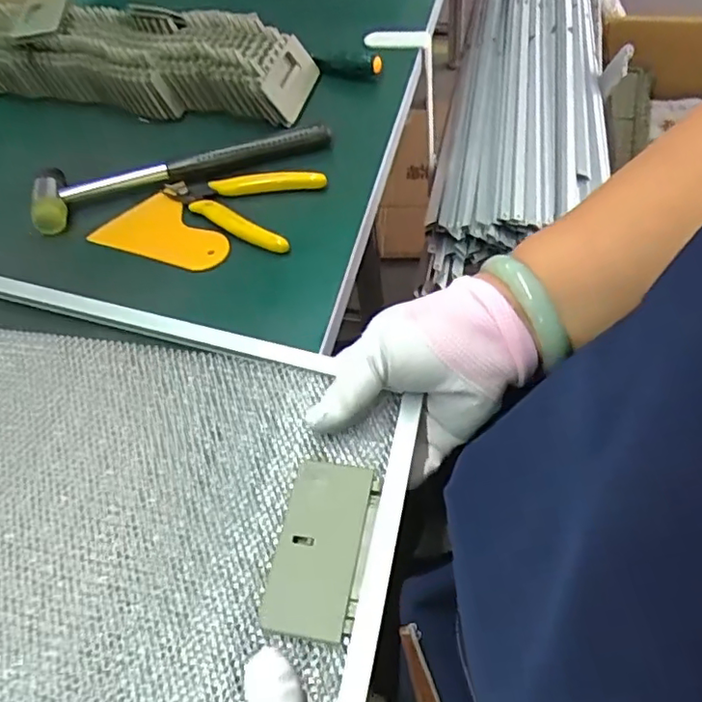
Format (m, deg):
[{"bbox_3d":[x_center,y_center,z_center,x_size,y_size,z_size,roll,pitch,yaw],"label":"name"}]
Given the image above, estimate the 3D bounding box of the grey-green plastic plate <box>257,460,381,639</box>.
[{"bbox_3d":[-0.014,0.096,0.300,0.044,0.008,0.084,7,55,10],"label":"grey-green plastic plate"}]

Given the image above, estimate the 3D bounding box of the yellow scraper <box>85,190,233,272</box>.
[{"bbox_3d":[-0.140,-0.082,0.448,0.101,0.009,0.062,37,65,27],"label":"yellow scraper"}]

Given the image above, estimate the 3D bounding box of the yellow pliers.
[{"bbox_3d":[-0.089,-0.116,0.454,0.120,0.011,0.071,16,57,16],"label":"yellow pliers"}]

